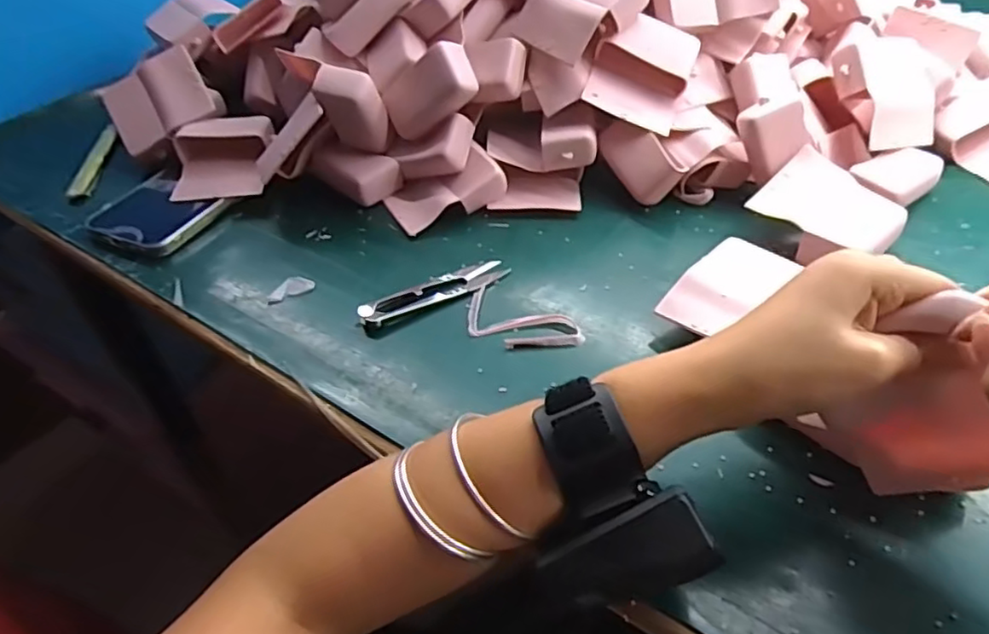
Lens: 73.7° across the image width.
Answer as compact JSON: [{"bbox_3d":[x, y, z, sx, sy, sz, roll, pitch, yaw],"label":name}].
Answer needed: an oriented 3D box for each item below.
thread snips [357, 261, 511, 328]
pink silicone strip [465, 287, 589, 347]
[{"bbox_3d":[-0.038,-0.017,0.436,0.105,0.010,0.024,-25,48,-22],"label":"thread snips"},{"bbox_3d":[0.016,0.005,0.413,0.079,0.004,0.039,19,48,21],"label":"pink silicone strip"}]

